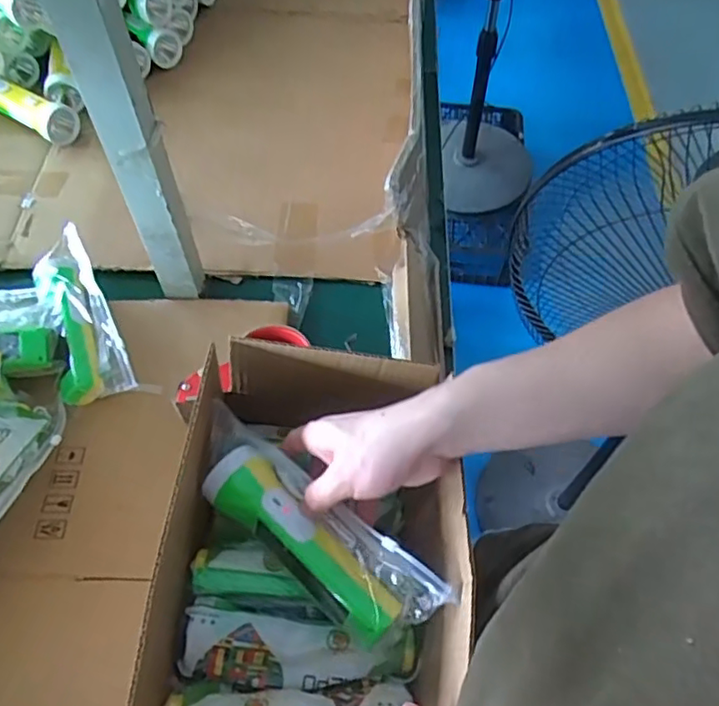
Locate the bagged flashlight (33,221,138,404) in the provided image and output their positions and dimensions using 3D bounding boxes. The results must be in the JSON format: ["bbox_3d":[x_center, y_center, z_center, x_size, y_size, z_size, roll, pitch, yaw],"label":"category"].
[{"bbox_3d":[-0.302,-0.037,0.680,0.073,0.054,0.212,-19,61,-13],"label":"bagged flashlight"}]

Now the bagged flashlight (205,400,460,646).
[{"bbox_3d":[-0.039,0.125,0.453,0.214,0.043,0.061,36,65,21],"label":"bagged flashlight"}]

